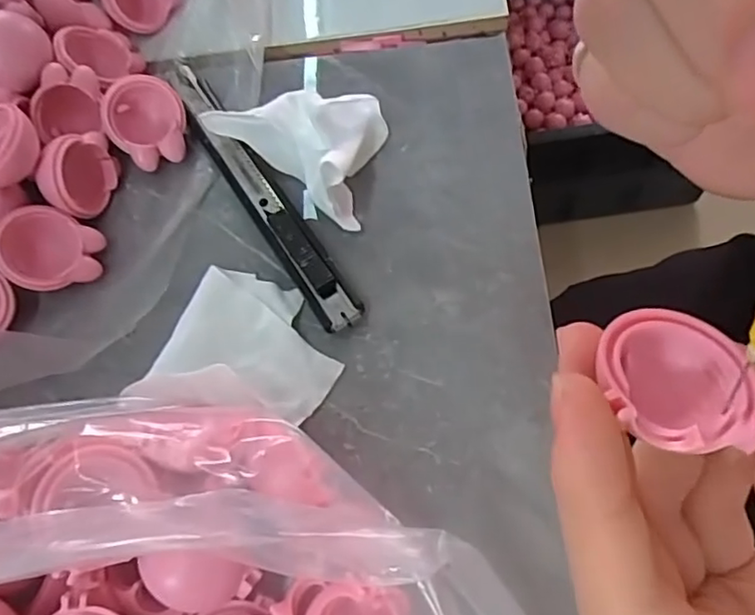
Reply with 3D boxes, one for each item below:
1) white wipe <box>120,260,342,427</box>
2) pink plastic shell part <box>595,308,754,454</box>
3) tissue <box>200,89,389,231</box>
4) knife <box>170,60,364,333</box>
[{"bbox_3d":[-0.043,0.011,0.204,0.059,0.007,0.048,9,68,9],"label":"white wipe"},{"bbox_3d":[0.057,0.014,0.118,0.030,0.011,0.028,1,63,-2],"label":"pink plastic shell part"},{"bbox_3d":[-0.023,-0.064,0.222,0.066,0.027,0.045,40,76,19],"label":"tissue"},{"bbox_3d":[-0.046,-0.046,0.225,0.014,0.010,0.135,-31,67,-8],"label":"knife"}]

